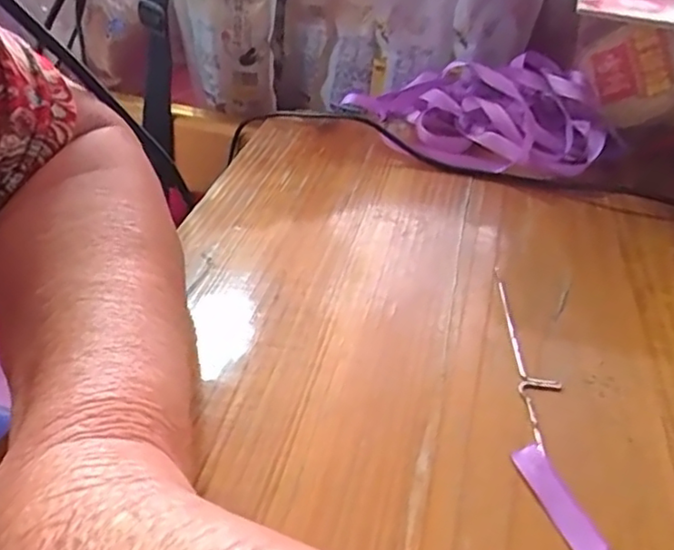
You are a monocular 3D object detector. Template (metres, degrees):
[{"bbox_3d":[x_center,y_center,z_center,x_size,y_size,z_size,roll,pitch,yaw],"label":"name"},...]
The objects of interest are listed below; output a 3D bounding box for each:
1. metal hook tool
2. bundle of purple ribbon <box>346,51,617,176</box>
[{"bbox_3d":[0.078,0.030,0.259,0.015,0.004,0.107,6,39,1],"label":"metal hook tool"},{"bbox_3d":[0.089,-0.115,0.418,0.169,0.038,0.117,15,40,11],"label":"bundle of purple ribbon"}]

